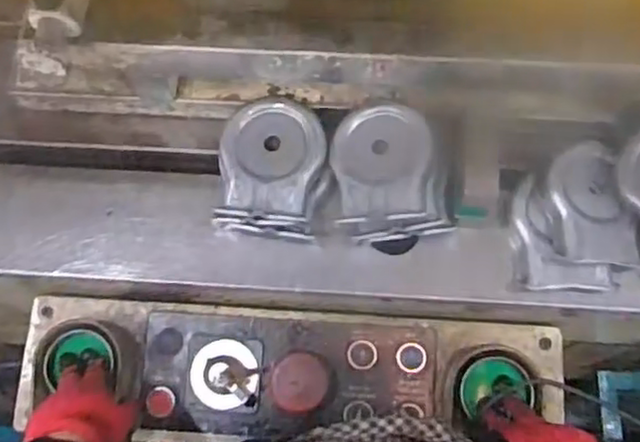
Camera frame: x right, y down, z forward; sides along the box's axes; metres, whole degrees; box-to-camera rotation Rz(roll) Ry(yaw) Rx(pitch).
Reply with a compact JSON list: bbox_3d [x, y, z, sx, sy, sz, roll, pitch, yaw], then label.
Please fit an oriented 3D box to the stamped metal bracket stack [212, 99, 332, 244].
[{"bbox_3d":[-0.047,-0.045,0.671,0.109,0.079,0.126,6,71,4],"label":"stamped metal bracket stack"}]

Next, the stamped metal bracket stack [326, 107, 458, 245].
[{"bbox_3d":[0.069,-0.049,0.647,0.111,0.066,0.123,-5,71,0],"label":"stamped metal bracket stack"}]

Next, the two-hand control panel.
[{"bbox_3d":[-0.029,0.157,0.678,0.536,0.069,0.136,2,71,1],"label":"two-hand control panel"}]

